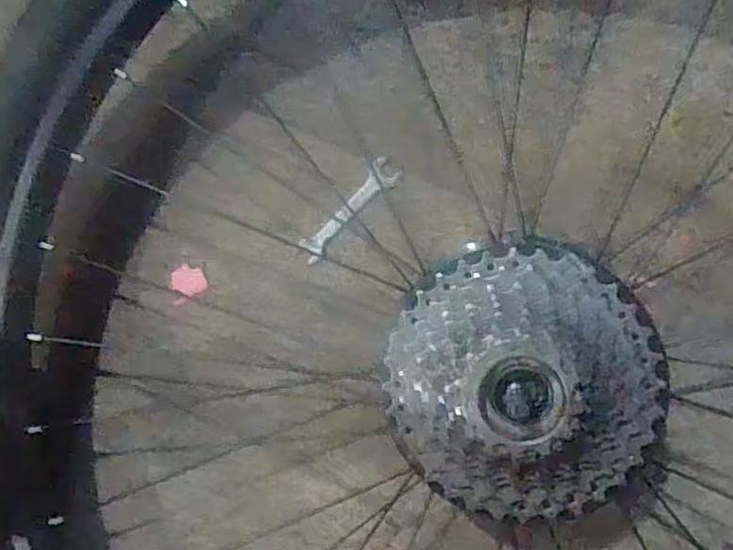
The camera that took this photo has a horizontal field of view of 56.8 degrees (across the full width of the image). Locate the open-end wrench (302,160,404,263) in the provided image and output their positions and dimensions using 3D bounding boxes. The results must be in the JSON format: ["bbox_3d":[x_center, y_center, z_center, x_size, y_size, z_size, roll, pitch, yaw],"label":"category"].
[{"bbox_3d":[-0.012,-0.043,0.452,0.020,0.004,0.084,45,90,9],"label":"open-end wrench"}]

